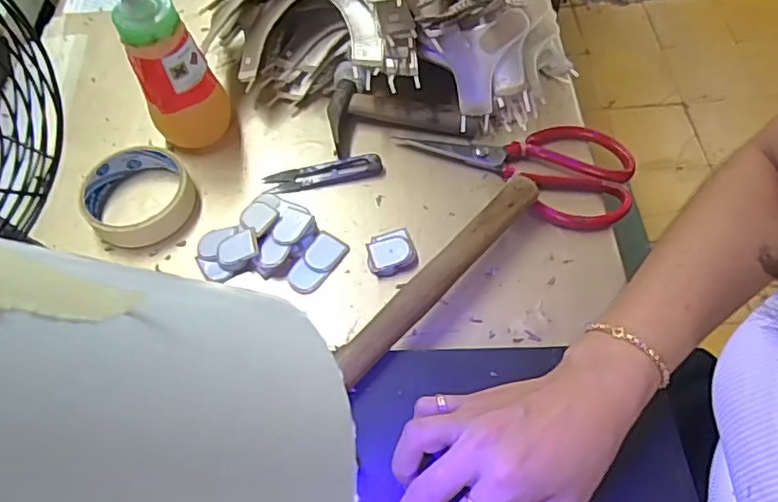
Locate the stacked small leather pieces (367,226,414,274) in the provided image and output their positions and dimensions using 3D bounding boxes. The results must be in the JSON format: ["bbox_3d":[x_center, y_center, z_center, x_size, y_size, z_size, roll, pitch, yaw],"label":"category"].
[{"bbox_3d":[0.001,0.000,0.462,0.036,0.011,0.037,-12,60,-5],"label":"stacked small leather pieces"}]

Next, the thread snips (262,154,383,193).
[{"bbox_3d":[-0.056,-0.067,0.507,0.098,0.011,0.024,-11,59,-5],"label":"thread snips"}]

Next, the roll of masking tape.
[{"bbox_3d":[-0.206,-0.045,0.489,0.086,0.024,0.089,-1,59,2],"label":"roll of masking tape"}]

